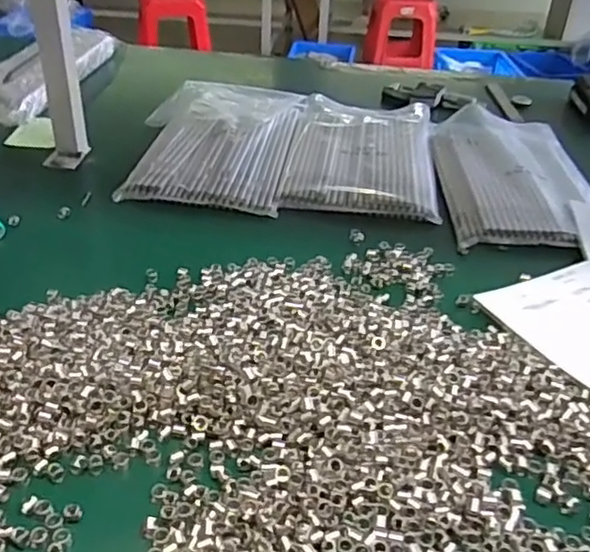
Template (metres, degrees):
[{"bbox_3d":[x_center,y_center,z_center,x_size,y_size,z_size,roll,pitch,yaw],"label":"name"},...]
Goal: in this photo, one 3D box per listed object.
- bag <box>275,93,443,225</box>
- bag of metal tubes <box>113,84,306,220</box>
[{"bbox_3d":[0.091,-0.176,0.876,0.184,0.020,0.340,5,35,4],"label":"bag"},{"bbox_3d":[-0.103,-0.183,0.853,0.203,0.031,0.313,6,35,5],"label":"bag of metal tubes"}]

